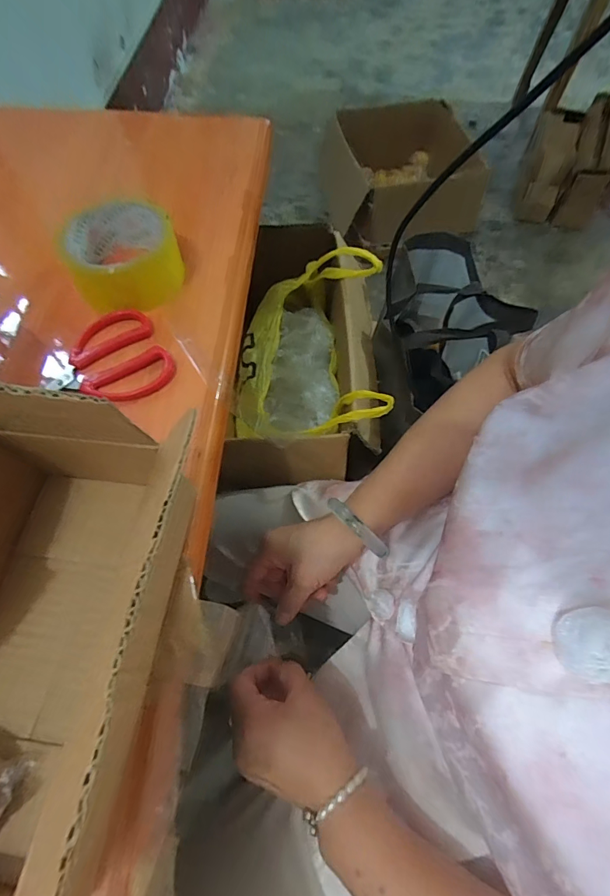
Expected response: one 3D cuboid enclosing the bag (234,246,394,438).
[{"bbox_3d":[0.005,-0.139,0.595,0.187,0.154,0.312,1,63,0],"label":"bag"}]

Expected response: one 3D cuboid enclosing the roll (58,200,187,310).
[{"bbox_3d":[-0.158,-0.171,0.367,0.089,0.048,0.090,0,63,-1],"label":"roll"}]

